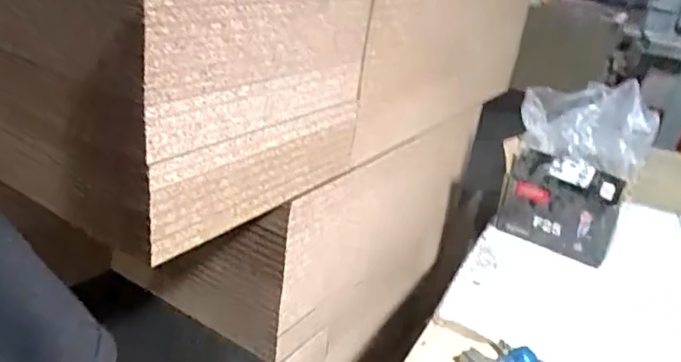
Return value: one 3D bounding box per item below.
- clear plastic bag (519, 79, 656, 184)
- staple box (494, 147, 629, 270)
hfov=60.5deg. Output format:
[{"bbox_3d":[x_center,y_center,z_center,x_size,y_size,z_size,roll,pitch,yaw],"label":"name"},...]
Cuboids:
[{"bbox_3d":[0.450,-0.111,1.071,0.229,0.159,0.094,21,27,26],"label":"clear plastic bag"},{"bbox_3d":[0.427,0.049,1.145,0.219,0.207,0.049,27,47,32],"label":"staple box"}]

